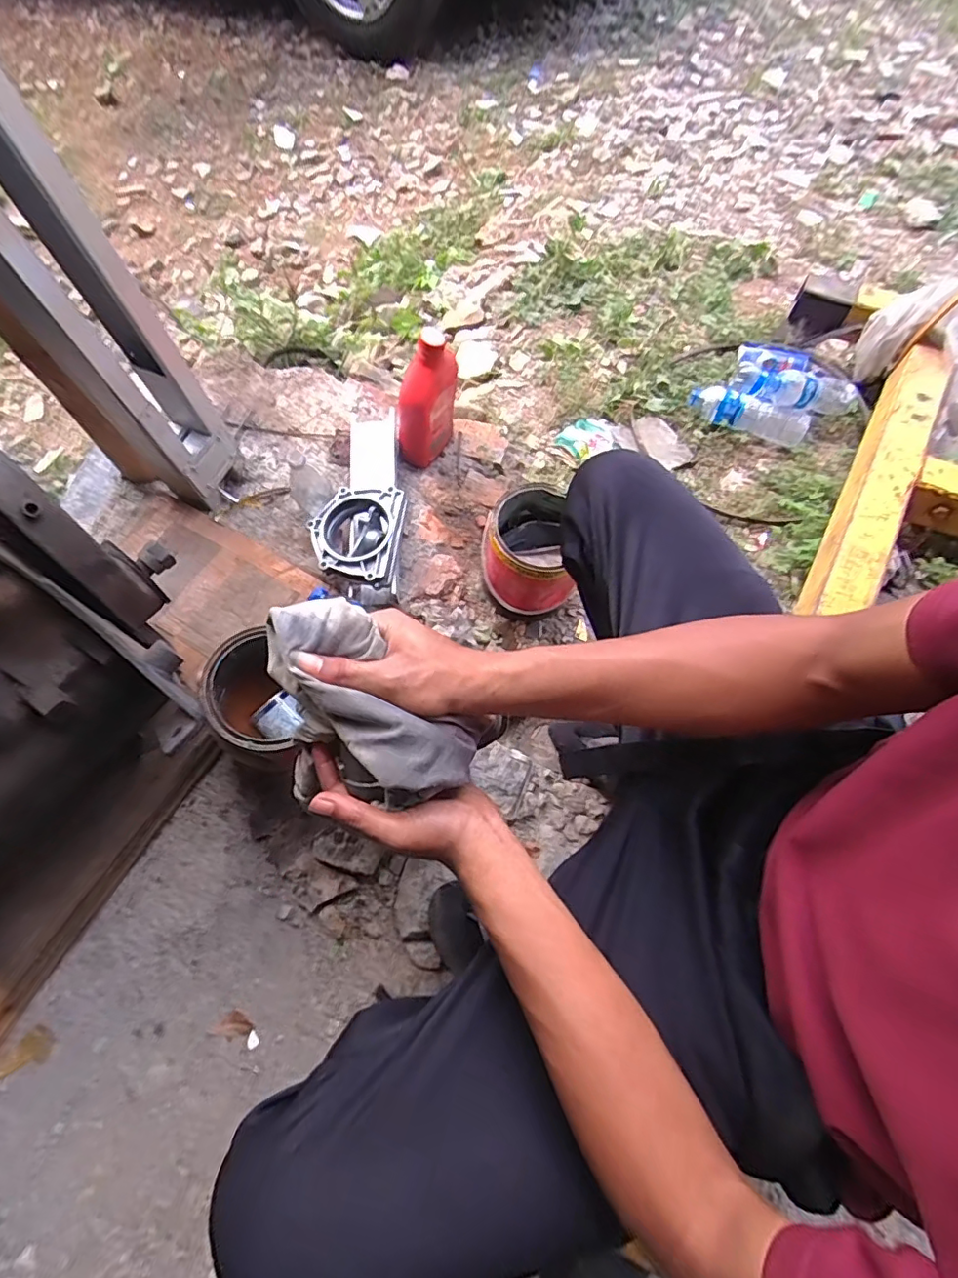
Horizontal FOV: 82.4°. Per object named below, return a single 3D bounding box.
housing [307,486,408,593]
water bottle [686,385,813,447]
[{"bbox_3d":[-0.197,-0.166,0.888,0.150,0.067,0.170,7,68,3],"label":"housing"},{"bbox_3d":[0.515,-0.431,1.053,0.224,0.056,0.064,30,71,11],"label":"water bottle"}]

